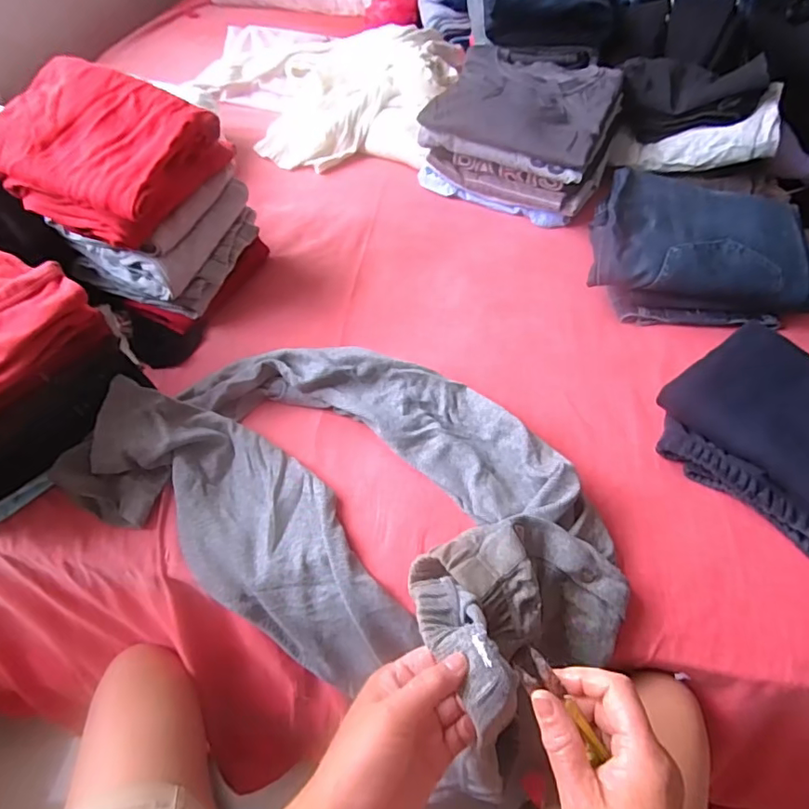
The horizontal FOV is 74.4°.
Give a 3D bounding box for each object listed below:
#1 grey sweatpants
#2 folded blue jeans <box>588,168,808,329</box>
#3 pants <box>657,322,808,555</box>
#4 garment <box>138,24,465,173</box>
[{"bbox_3d":[-0.039,0.076,0.523,0.503,0.186,0.300,27,57,18],"label":"grey sweatpants"},{"bbox_3d":[0.400,-0.216,0.734,0.274,0.104,0.192,7,53,3],"label":"folded blue jeans"},{"bbox_3d":[0.424,0.032,0.557,0.217,0.093,0.263,-34,61,-24],"label":"pants"},{"bbox_3d":[-0.156,-0.607,1.000,0.483,0.109,0.409,14,54,9],"label":"garment"}]

